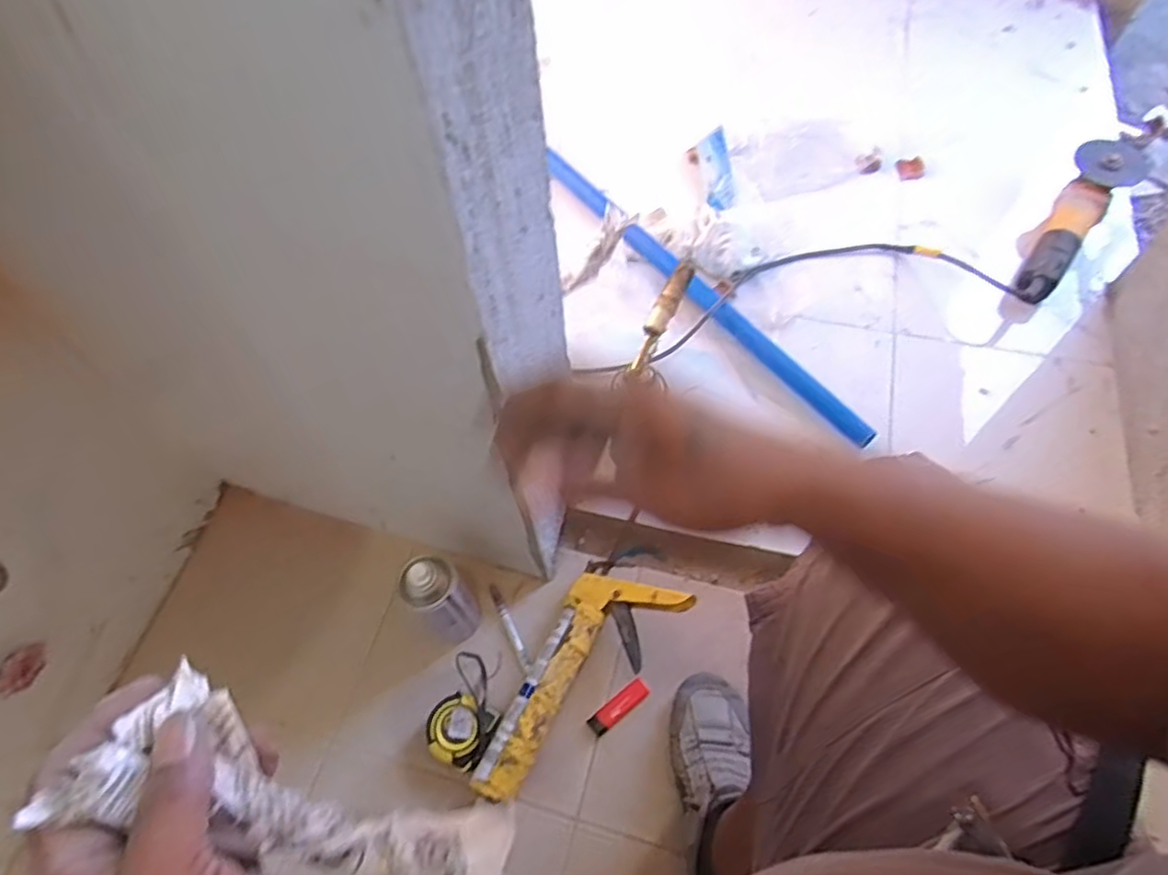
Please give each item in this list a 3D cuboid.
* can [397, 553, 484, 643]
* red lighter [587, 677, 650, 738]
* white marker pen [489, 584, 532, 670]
[{"bbox_3d":[-0.160,0.187,0.783,0.058,0.174,0.056,-1,61,2],"label":"can"},{"bbox_3d":[0.041,0.316,0.800,0.079,0.010,0.024,-39,65,-4],"label":"red lighter"},{"bbox_3d":[-0.093,0.236,0.854,0.013,0.012,0.115,-24,62,-10],"label":"white marker pen"}]

